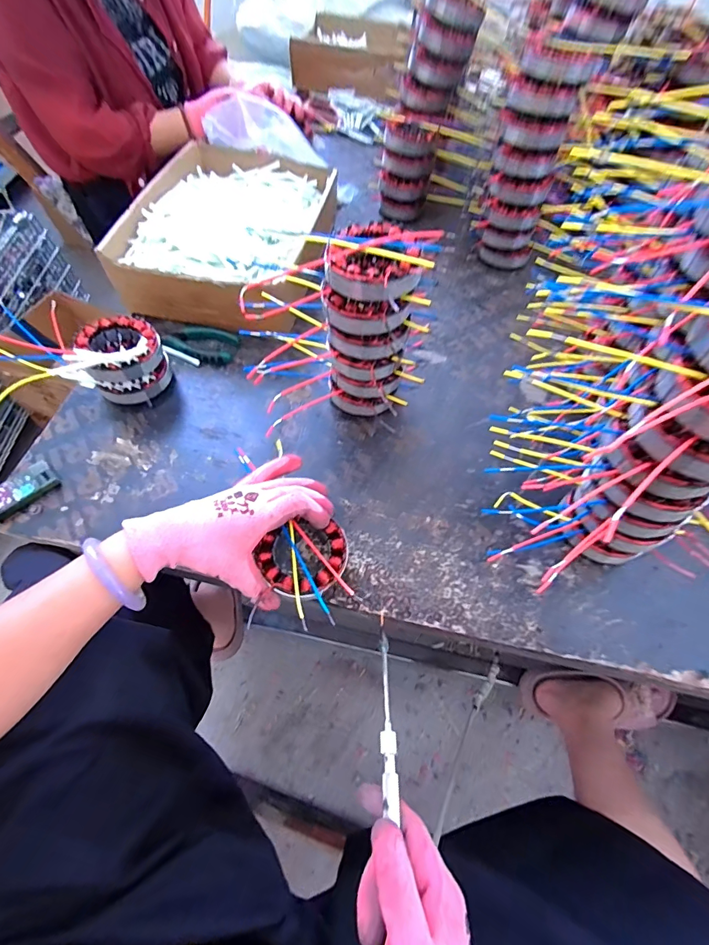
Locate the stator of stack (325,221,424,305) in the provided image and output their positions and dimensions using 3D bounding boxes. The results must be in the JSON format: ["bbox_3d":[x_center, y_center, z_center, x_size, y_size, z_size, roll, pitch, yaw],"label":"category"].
[{"bbox_3d":[0.018,-0.191,0.362,0.087,0.033,0.081,1,61,-2],"label":"stator of stack"}]

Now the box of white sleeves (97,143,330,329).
[{"bbox_3d":[-0.179,-0.362,0.596,0.237,0.084,0.336,7,61,2],"label":"box of white sleeves"}]

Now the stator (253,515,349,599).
[{"bbox_3d":[-0.048,0.082,0.382,0.082,0.018,0.072,1,63,-1],"label":"stator"}]

